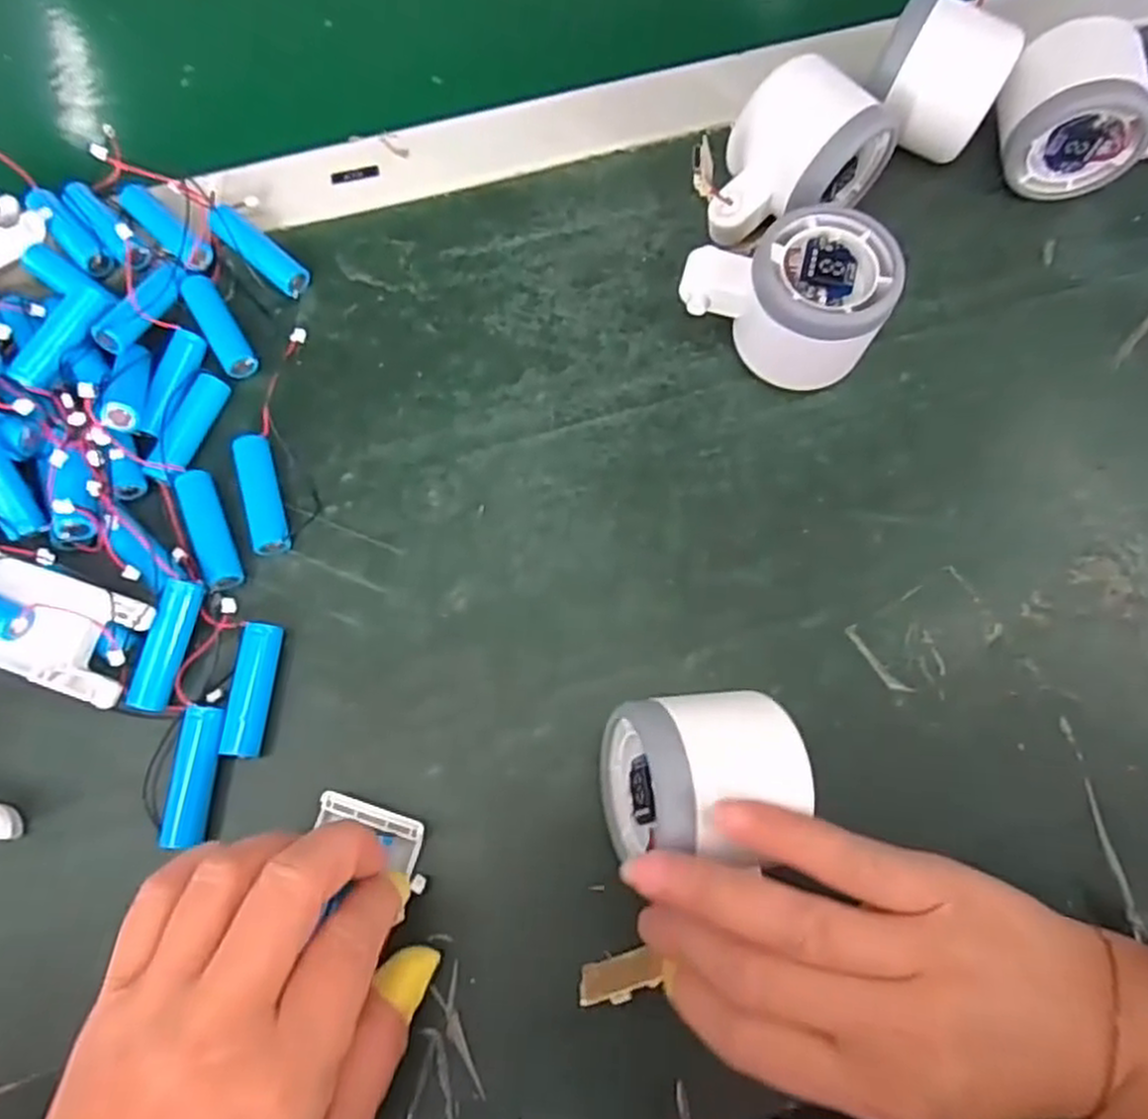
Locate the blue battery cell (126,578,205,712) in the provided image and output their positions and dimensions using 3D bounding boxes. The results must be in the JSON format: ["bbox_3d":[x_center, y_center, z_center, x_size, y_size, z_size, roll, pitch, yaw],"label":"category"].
[{"bbox_3d":[-0.156,0.033,0.289,0.012,0.016,0.049,13,73,3],"label":"blue battery cell"}]

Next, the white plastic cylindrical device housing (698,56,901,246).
[{"bbox_3d":[0.097,-0.181,0.343,0.085,0.057,0.052,-29,76,-9],"label":"white plastic cylindrical device housing"}]

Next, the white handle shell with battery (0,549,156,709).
[{"bbox_3d":[-0.212,0.021,0.289,0.103,0.025,0.039,19,74,5],"label":"white handle shell with battery"}]

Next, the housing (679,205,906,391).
[{"bbox_3d":[0.089,-0.110,0.324,0.080,0.053,0.054,-2,73,-2],"label":"housing"}]

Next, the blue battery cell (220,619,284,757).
[{"bbox_3d":[-0.124,0.050,0.291,0.014,0.014,0.050,5,73,0],"label":"blue battery cell"}]

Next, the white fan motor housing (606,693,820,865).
[{"bbox_3d":[0.040,0.076,0.256,0.064,0.053,0.055,4,58,-19],"label":"white fan motor housing"}]

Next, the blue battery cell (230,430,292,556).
[{"bbox_3d":[-0.130,-0.027,0.314,0.014,0.014,0.052,-16,74,-6],"label":"blue battery cell"}]

